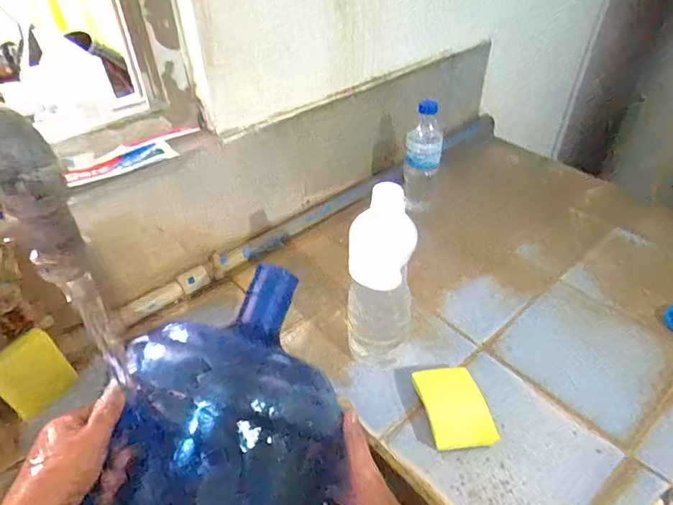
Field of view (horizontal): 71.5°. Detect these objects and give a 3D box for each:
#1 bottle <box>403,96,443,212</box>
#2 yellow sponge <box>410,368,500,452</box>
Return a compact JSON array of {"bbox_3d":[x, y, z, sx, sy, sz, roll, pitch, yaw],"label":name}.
[{"bbox_3d":[0.151,-0.158,0.820,0.066,0.194,0.051,9,42,10],"label":"bottle"},{"bbox_3d":[0.141,0.182,0.554,0.066,0.038,0.097,-12,43,-13],"label":"yellow sponge"}]

